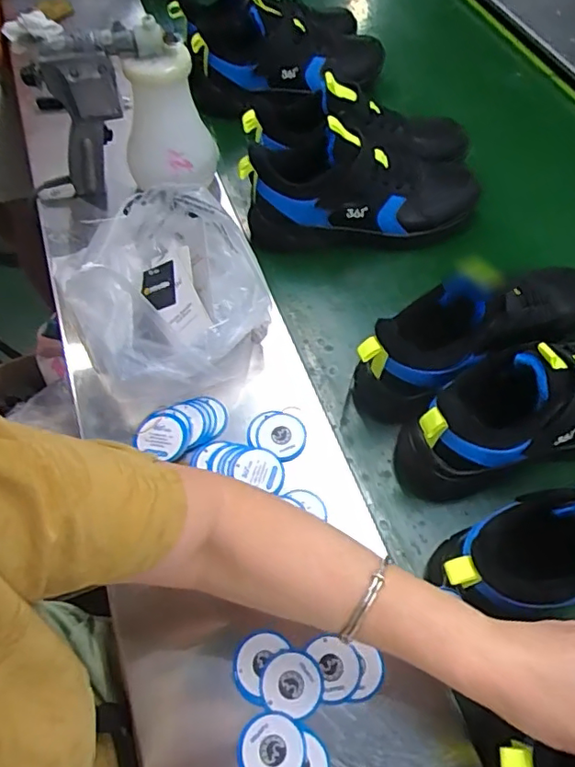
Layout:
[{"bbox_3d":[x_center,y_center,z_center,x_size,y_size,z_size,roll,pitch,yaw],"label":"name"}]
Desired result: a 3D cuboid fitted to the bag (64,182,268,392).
[{"bbox_3d":[-0.126,-0.089,0.584,0.188,0.119,0.214,-26,62,-12],"label":"bag"}]

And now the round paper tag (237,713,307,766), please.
[{"bbox_3d":[-0.012,0.270,0.410,0.049,0.004,0.046,-7,60,-2],"label":"round paper tag"}]

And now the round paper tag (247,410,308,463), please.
[{"bbox_3d":[-0.009,0.049,0.544,0.055,0.007,0.047,24,64,15],"label":"round paper tag"}]

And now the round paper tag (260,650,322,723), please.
[{"bbox_3d":[0.003,0.232,0.432,0.047,0.004,0.045,-6,60,-6],"label":"round paper tag"}]

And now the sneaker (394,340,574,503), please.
[{"bbox_3d":[0.253,0.014,0.521,0.302,0.128,0.086,-21,61,-9],"label":"sneaker"}]

